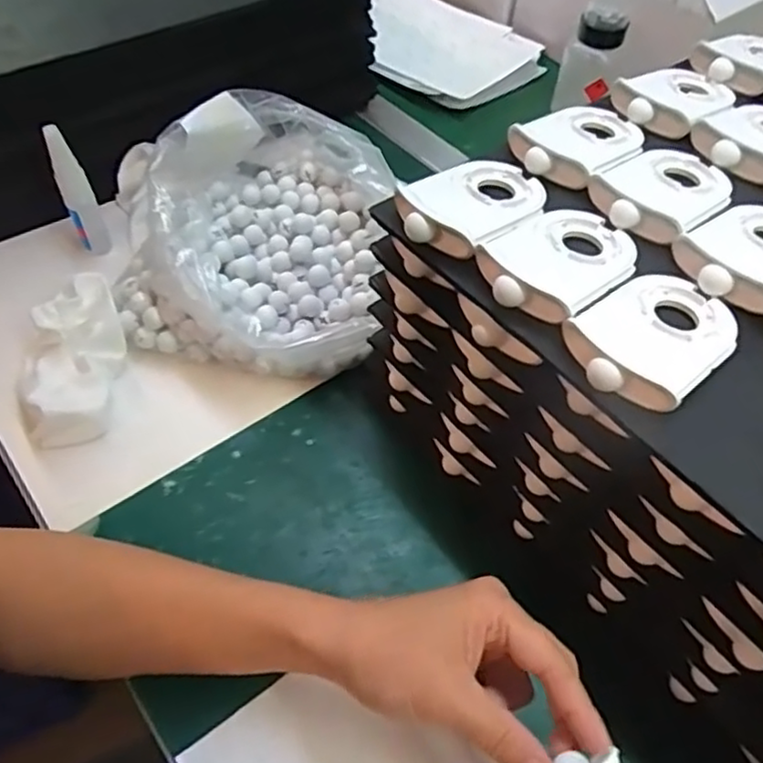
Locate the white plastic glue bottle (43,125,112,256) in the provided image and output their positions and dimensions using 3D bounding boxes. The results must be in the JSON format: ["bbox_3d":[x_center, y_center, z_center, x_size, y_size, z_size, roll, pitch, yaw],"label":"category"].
[{"bbox_3d":[-0.236,-0.146,0.532,0.023,0.112,0.021,-20,56,-17],"label":"white plastic glue bottle"}]

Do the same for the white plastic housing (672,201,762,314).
[{"bbox_3d":[0.194,-0.068,0.348,0.093,0.015,0.057,-31,59,-23],"label":"white plastic housing"}]

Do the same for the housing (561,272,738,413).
[{"bbox_3d":[0.125,-0.023,0.309,0.085,0.013,0.057,-33,60,-25],"label":"housing"}]

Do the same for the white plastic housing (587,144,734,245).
[{"bbox_3d":[0.160,-0.109,0.380,0.093,0.014,0.059,-36,62,-26],"label":"white plastic housing"}]

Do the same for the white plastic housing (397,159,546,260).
[{"bbox_3d":[0.050,-0.099,0.366,0.057,0.017,0.086,35,59,22],"label":"white plastic housing"}]

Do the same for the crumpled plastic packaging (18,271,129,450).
[{"bbox_3d":[-0.217,-0.016,0.475,0.065,0.043,0.127,0,65,-3],"label":"crumpled plastic packaging"}]

